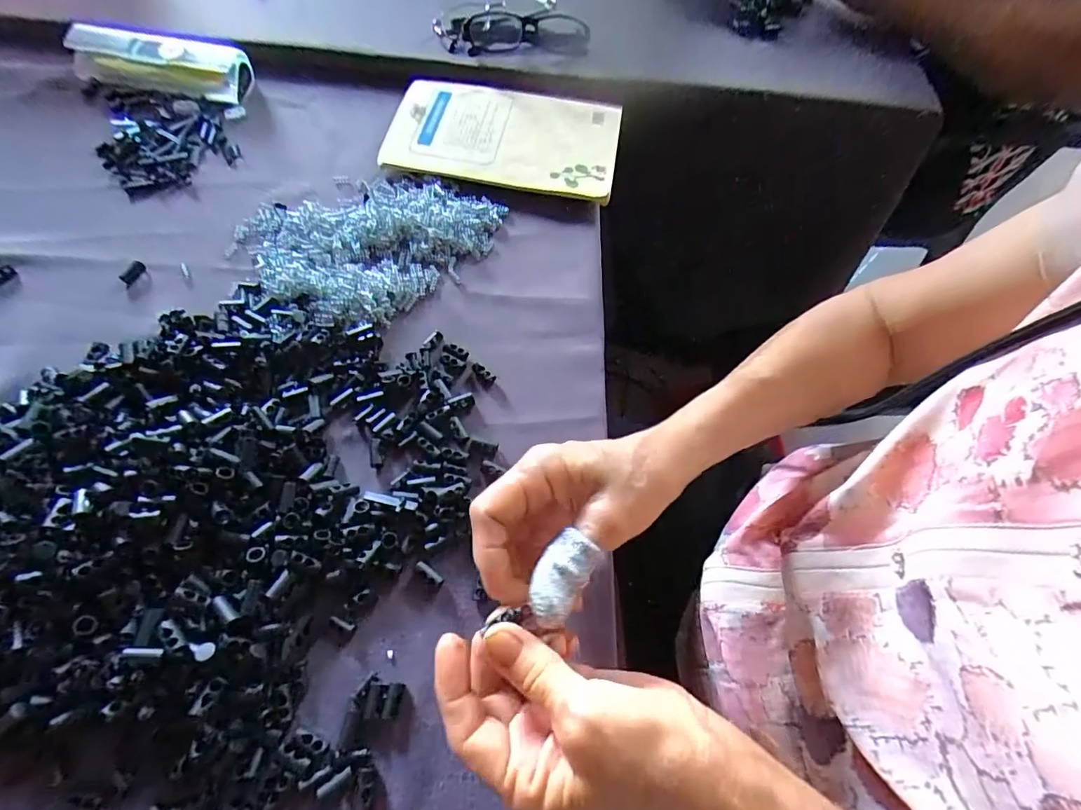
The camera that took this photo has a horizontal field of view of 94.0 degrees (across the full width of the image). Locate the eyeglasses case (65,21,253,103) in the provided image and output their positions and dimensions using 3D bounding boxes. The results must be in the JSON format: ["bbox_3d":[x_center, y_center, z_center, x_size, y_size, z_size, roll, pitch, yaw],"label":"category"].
[{"bbox_3d":[-0.353,-0.322,0.470,0.160,0.032,0.041,9,63,1],"label":"eyeglasses case"}]

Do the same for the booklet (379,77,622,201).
[{"bbox_3d":[-0.029,-0.254,0.466,0.200,0.016,0.141,10,63,2],"label":"booklet"}]

